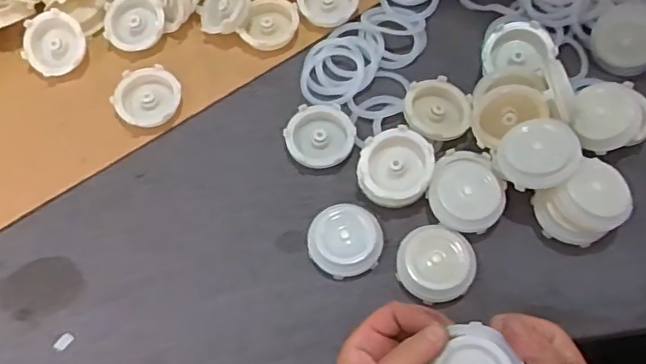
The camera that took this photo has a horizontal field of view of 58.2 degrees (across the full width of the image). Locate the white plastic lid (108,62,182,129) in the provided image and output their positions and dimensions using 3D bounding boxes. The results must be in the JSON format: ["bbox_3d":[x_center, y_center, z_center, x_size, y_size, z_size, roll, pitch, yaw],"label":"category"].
[{"bbox_3d":[-0.158,-0.076,0.521,0.055,0.017,0.056,-1,65,3],"label":"white plastic lid"}]

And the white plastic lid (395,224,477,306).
[{"bbox_3d":[0.087,0.061,0.444,0.057,0.022,0.057,-1,65,3],"label":"white plastic lid"}]

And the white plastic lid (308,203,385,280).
[{"bbox_3d":[0.018,0.047,0.458,0.057,0.022,0.053,-1,65,3],"label":"white plastic lid"}]

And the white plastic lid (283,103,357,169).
[{"bbox_3d":[-0.002,-0.037,0.502,0.058,0.017,0.058,-1,65,3],"label":"white plastic lid"}]

